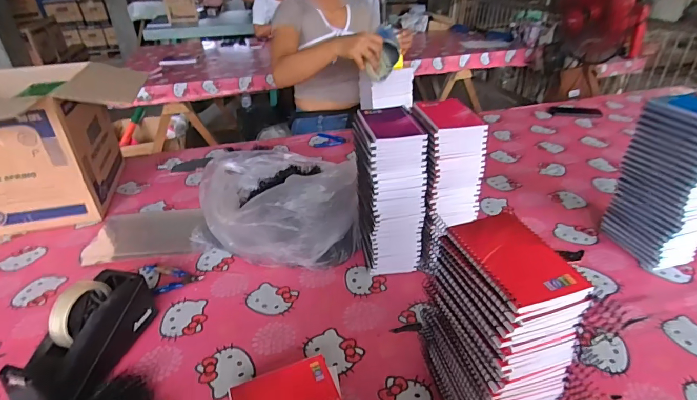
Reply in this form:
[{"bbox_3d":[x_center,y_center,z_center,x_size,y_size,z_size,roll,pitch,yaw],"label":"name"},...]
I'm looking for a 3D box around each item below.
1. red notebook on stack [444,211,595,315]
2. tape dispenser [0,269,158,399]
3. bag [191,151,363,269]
[{"bbox_3d":[0.170,0.057,0.407,0.088,0.009,0.128,-10,33,-13],"label":"red notebook on stack"},{"bbox_3d":[-0.377,0.194,0.572,0.076,0.121,0.202,4,32,11],"label":"tape dispenser"},{"bbox_3d":[-0.164,-0.003,0.825,0.303,0.173,0.323,-14,33,-18],"label":"bag"}]

